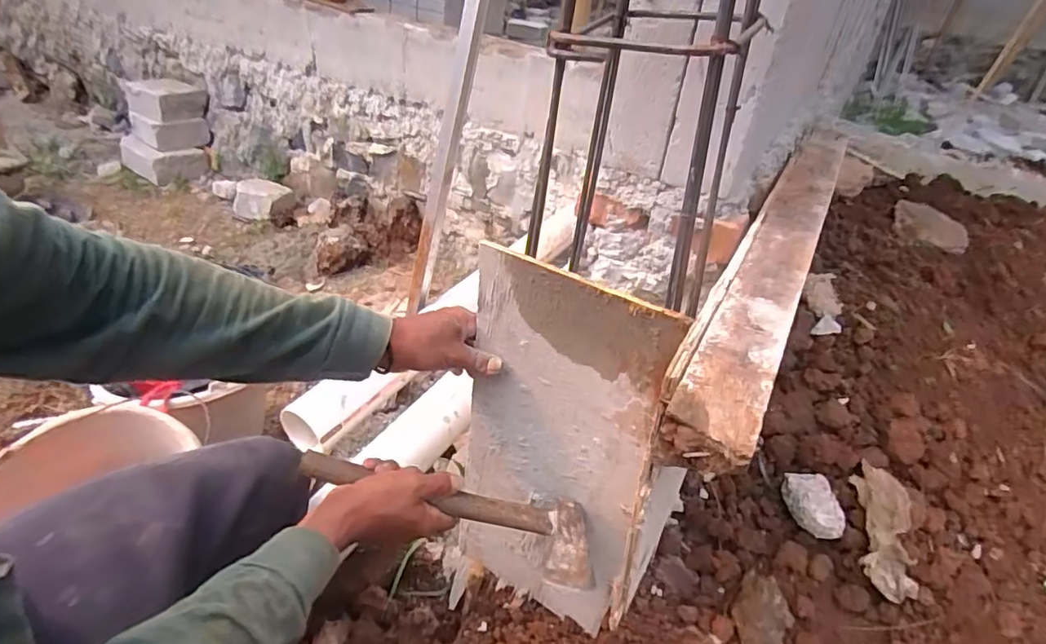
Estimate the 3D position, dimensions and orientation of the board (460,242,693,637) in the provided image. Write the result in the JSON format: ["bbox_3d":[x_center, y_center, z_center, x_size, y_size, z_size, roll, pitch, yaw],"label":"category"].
[{"bbox_3d":[0.024,0.154,0.594,0.203,0.465,0.015,26,39,24],"label":"board"}]

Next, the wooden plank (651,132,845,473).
[{"bbox_3d":[0.283,-0.099,0.608,0.062,0.028,0.749,23,38,20],"label":"wooden plank"}]

